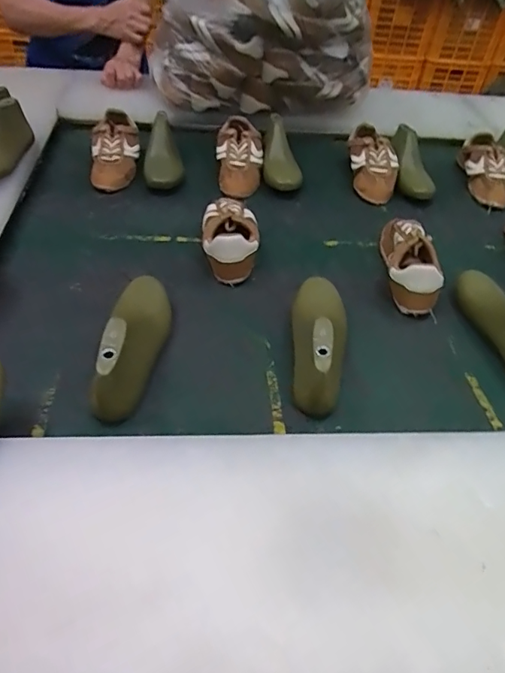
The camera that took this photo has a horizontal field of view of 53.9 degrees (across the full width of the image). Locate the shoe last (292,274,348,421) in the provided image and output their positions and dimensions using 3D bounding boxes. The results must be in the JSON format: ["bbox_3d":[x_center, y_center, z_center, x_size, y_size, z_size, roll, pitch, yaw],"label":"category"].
[{"bbox_3d":[0.085,-0.004,0.646,0.071,0.087,0.226,11,46,5],"label":"shoe last"}]

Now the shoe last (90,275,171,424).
[{"bbox_3d":[-0.144,0.001,0.614,0.064,0.094,0.198,3,46,-2],"label":"shoe last"}]

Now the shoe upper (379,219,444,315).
[{"bbox_3d":[0.251,-0.133,0.804,0.074,0.072,0.224,7,46,2],"label":"shoe upper"}]

